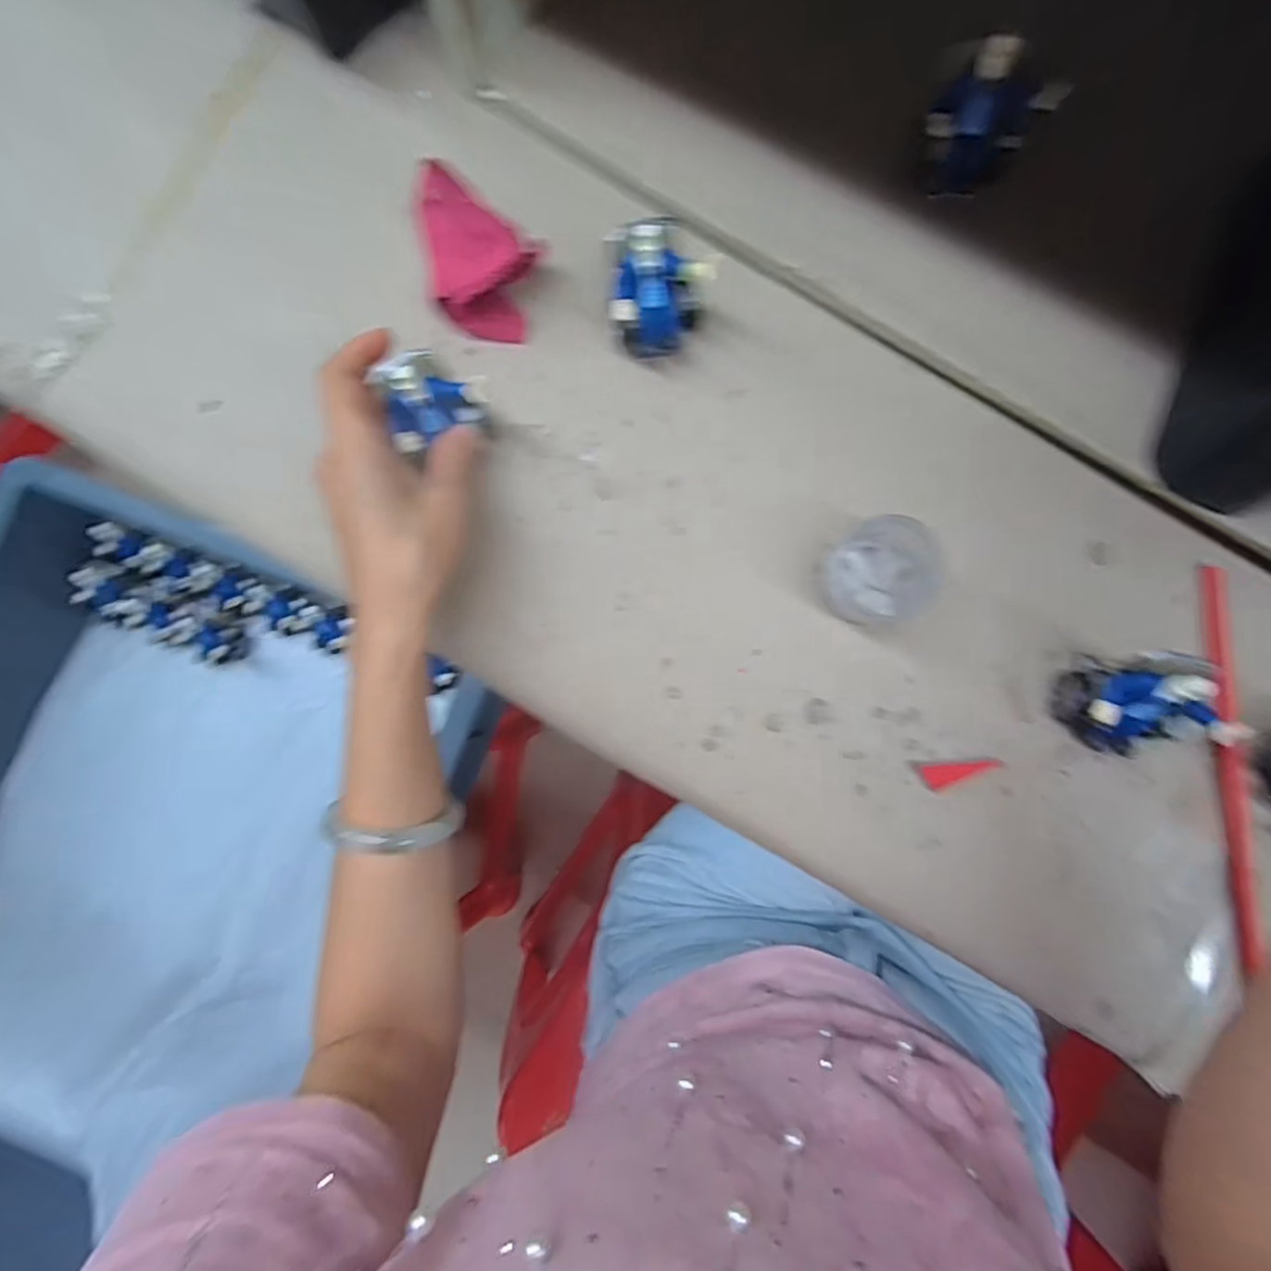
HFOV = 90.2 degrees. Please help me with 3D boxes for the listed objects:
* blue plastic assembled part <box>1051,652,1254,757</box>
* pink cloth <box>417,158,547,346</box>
[{"bbox_3d":[0.248,0.033,0.306,0.054,0.062,0.047,-1,84,2],"label":"blue plastic assembled part"},{"bbox_3d":[-0.090,-0.207,0.349,0.069,0.043,0.065,15,85,4],"label":"pink cloth"}]

